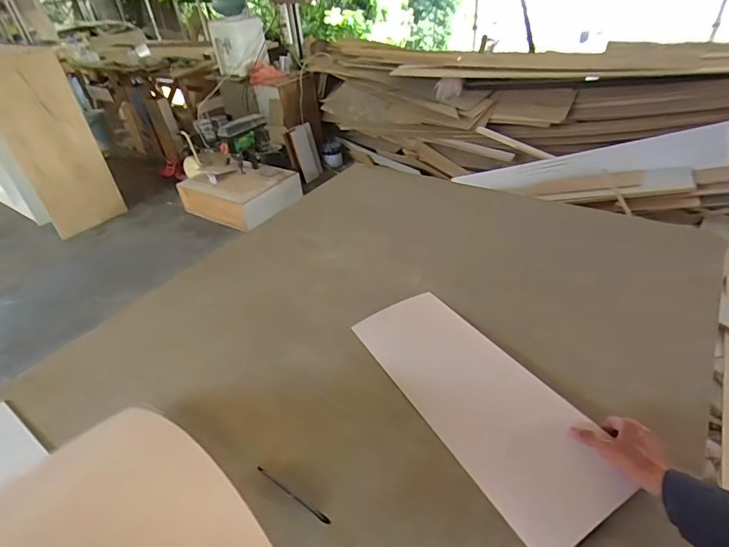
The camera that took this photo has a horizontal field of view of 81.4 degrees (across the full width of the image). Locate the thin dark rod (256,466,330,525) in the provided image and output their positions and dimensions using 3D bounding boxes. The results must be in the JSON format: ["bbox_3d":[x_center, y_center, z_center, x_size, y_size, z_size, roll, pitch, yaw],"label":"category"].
[{"bbox_3d":[-0.116,0.352,0.677,0.154,0.008,0.009,22,45,28],"label":"thin dark rod"}]

